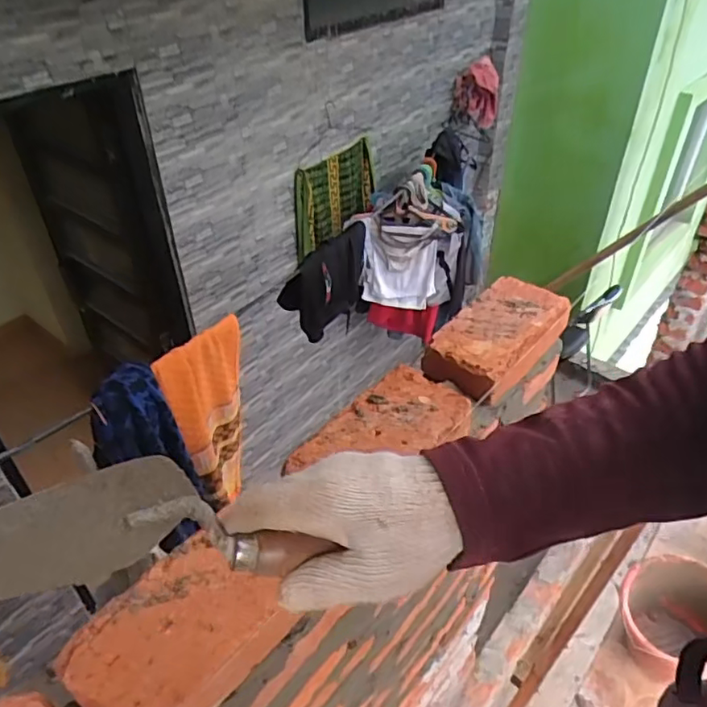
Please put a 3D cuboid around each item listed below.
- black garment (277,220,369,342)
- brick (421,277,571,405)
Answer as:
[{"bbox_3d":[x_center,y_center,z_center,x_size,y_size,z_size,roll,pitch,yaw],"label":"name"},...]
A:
[{"bbox_3d":[-0.063,-0.222,1.759,0.091,0.276,0.414,19,43,22],"label":"black garment"},{"bbox_3d":[0.182,-0.023,0.720,0.108,0.040,0.197,29,48,31],"label":"brick"}]

